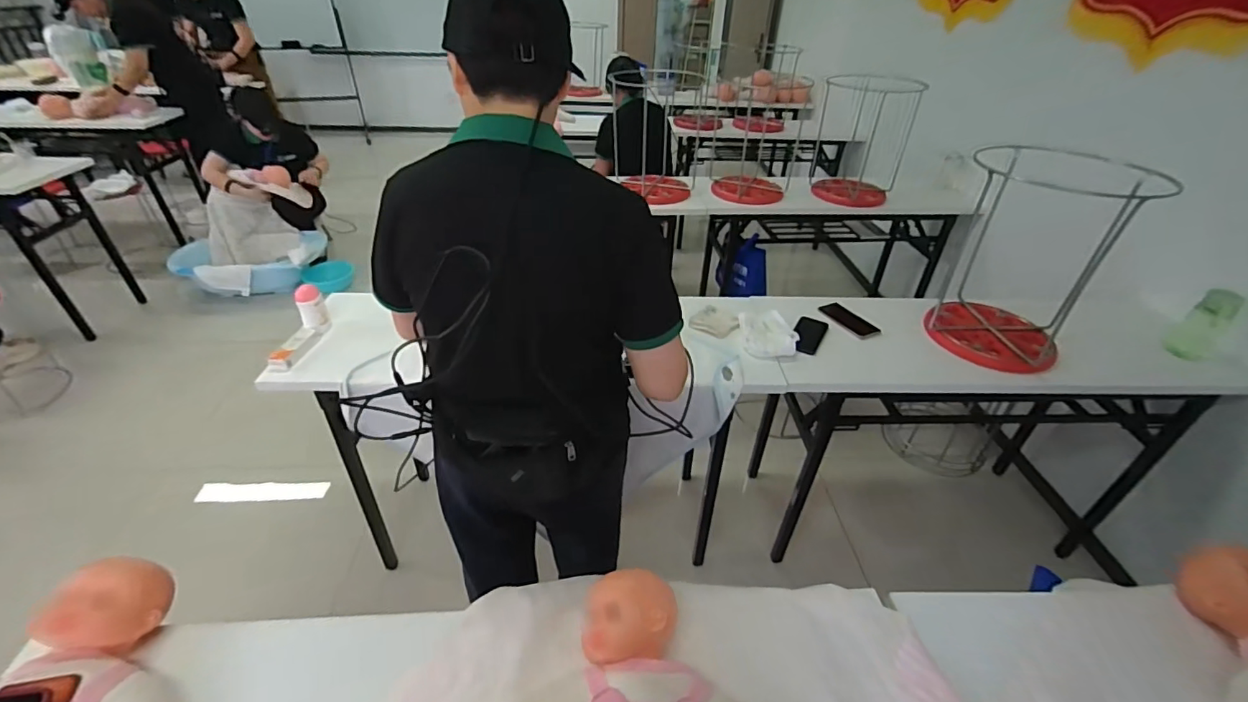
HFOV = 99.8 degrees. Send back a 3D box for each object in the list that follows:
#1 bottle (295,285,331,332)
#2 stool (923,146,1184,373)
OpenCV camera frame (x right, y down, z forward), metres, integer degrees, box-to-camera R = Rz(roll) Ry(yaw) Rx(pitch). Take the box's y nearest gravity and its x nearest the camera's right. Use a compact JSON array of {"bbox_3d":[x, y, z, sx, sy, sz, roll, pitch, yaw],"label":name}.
[{"bbox_3d":[-0.775,-0.107,1.309,0.059,0.119,0.060,-19,41,-26],"label":"bottle"},{"bbox_3d":[1.075,-0.257,1.407,0.359,0.499,0.409,27,43,29],"label":"stool"}]

